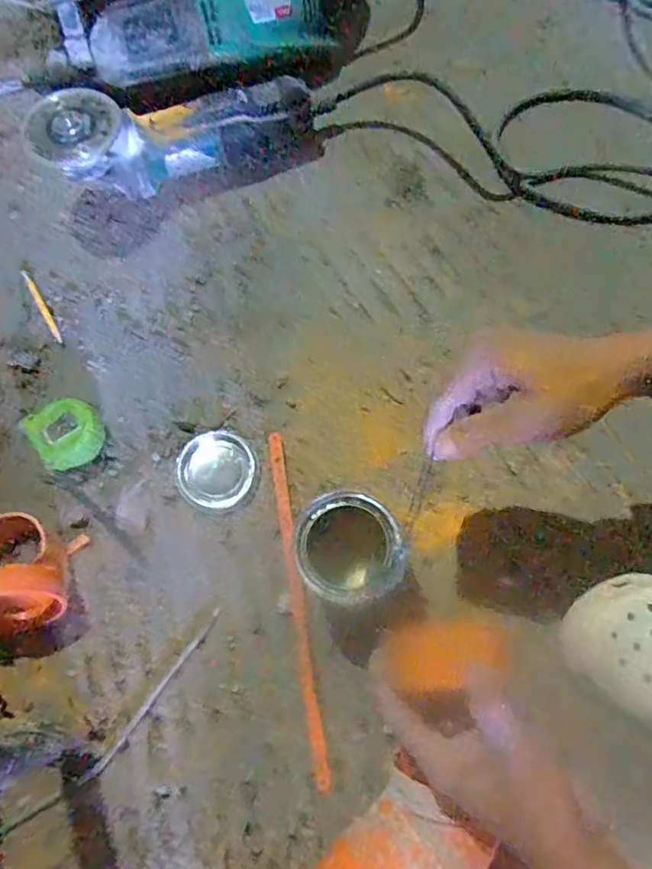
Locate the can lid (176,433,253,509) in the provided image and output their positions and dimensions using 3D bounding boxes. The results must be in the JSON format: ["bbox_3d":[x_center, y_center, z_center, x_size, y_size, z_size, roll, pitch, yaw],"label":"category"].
[{"bbox_3d":[-0.105,0.033,0.556,0.073,0.007,0.071,-1,74,3],"label":"can lid"}]

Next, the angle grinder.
[{"bbox_3d":[-0.152,-0.305,0.606,0.281,0.093,0.082,-14,74,0],"label":"angle grinder"}]

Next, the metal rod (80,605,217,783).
[{"bbox_3d":[-0.148,0.226,0.506,0.008,0.006,0.173,36,79,12],"label":"metal rod"}]

